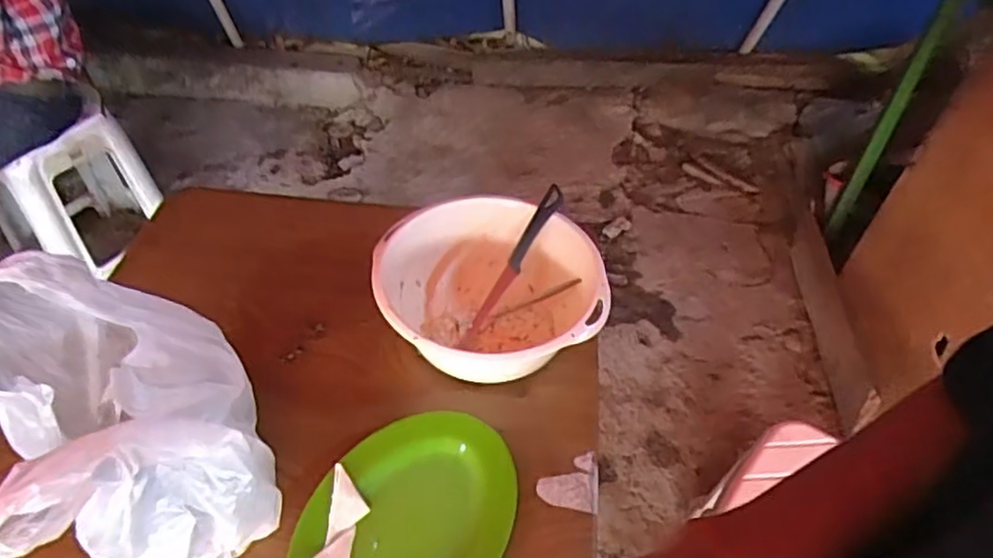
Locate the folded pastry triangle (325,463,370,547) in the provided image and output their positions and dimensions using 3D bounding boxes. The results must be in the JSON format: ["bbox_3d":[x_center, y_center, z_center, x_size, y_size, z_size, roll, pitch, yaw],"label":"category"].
[{"bbox_3d":[-0.137,0.209,0.640,0.035,0.011,0.068,7,65,-8],"label":"folded pastry triangle"}]

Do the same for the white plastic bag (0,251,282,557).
[{"bbox_3d":[-0.285,0.114,0.540,0.163,0.286,0.204,-22,50,-24],"label":"white plastic bag"}]

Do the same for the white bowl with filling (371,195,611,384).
[{"bbox_3d":[-0.006,0.024,0.764,0.229,0.111,0.211,2,45,-2],"label":"white bowl with filling"}]

